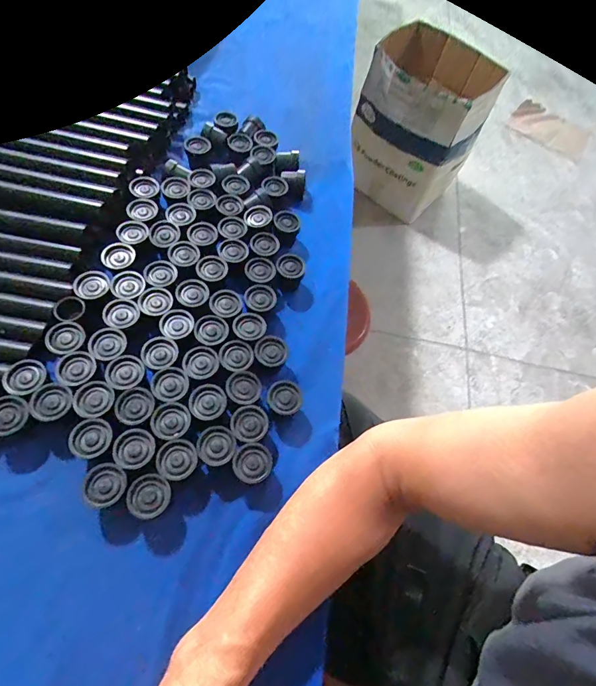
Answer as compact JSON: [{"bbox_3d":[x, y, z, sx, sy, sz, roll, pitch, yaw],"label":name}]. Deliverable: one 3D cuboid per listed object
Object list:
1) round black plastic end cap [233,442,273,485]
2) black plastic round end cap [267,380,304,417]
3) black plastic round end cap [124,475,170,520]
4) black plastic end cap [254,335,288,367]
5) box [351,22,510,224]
[{"bbox_3d":[-0.041,0.115,0.362,0.034,0.028,0.035,4,62,-7],"label":"round black plastic end cap"},{"bbox_3d":[-0.014,0.061,0.402,0.034,0.031,0.034,4,62,-7],"label":"black plastic round end cap"},{"bbox_3d":[-0.128,0.137,0.341,0.034,0.032,0.034,4,62,-7],"label":"black plastic round end cap"},{"bbox_3d":[-0.029,0.015,0.425,0.034,0.034,0.034,4,62,-7],"label":"black plastic end cap"},{"bbox_3d":[0.378,-0.724,1.314,0.258,0.459,0.411,-27,70,-21],"label":"box"}]

